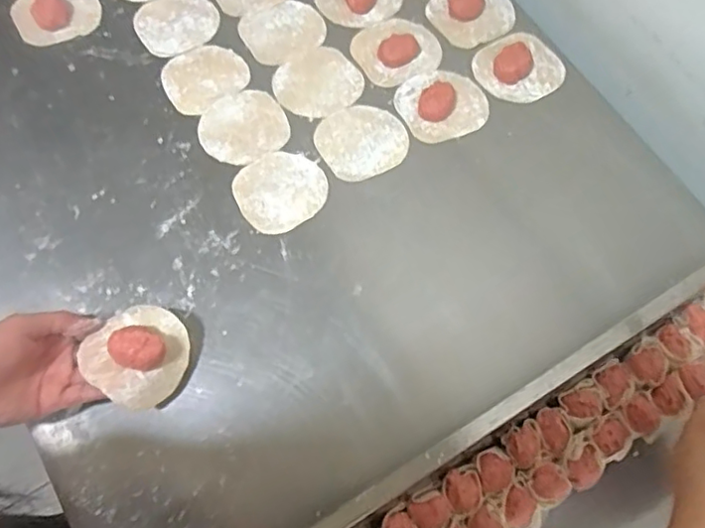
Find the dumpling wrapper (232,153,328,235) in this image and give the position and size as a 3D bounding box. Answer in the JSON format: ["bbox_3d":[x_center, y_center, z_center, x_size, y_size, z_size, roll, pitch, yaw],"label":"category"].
[{"bbox_3d":[-0.066,-0.069,0.573,0.082,0.004,0.076,0,71,0],"label":"dumpling wrapper"}]

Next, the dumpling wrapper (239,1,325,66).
[{"bbox_3d":[-0.072,-0.242,0.641,0.084,0.004,0.075,-21,70,-7],"label":"dumpling wrapper"}]

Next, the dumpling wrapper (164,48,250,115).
[{"bbox_3d":[-0.149,-0.189,0.622,0.082,0.005,0.070,-33,74,-13],"label":"dumpling wrapper"}]

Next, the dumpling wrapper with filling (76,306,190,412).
[{"bbox_3d":[-0.168,0.069,0.482,0.070,0.040,0.074,0,71,0],"label":"dumpling wrapper with filling"}]

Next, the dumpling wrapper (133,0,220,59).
[{"bbox_3d":[-0.184,-0.255,0.642,0.084,0.008,0.076,-30,74,-10],"label":"dumpling wrapper"}]

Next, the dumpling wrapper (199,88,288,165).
[{"bbox_3d":[-0.107,-0.133,0.598,0.083,0.004,0.075,-26,73,-9],"label":"dumpling wrapper"}]

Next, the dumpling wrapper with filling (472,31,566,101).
[{"bbox_3d":[0.172,-0.204,0.620,0.085,0.025,0.077,-34,74,-11],"label":"dumpling wrapper with filling"}]

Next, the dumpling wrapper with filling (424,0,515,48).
[{"bbox_3d":[0.129,-0.267,0.650,0.088,0.012,0.074,-23,72,-8],"label":"dumpling wrapper with filling"}]

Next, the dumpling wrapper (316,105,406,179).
[{"bbox_3d":[0.009,-0.120,0.593,0.083,0.004,0.075,-19,72,-6],"label":"dumpling wrapper"}]

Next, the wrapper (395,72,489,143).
[{"bbox_3d":[0.089,-0.162,0.602,0.084,0.020,0.077,0,71,0],"label":"wrapper"}]

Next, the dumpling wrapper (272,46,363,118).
[{"bbox_3d":[-0.034,-0.183,0.619,0.085,0.006,0.075,-31,74,-10],"label":"dumpling wrapper"}]

